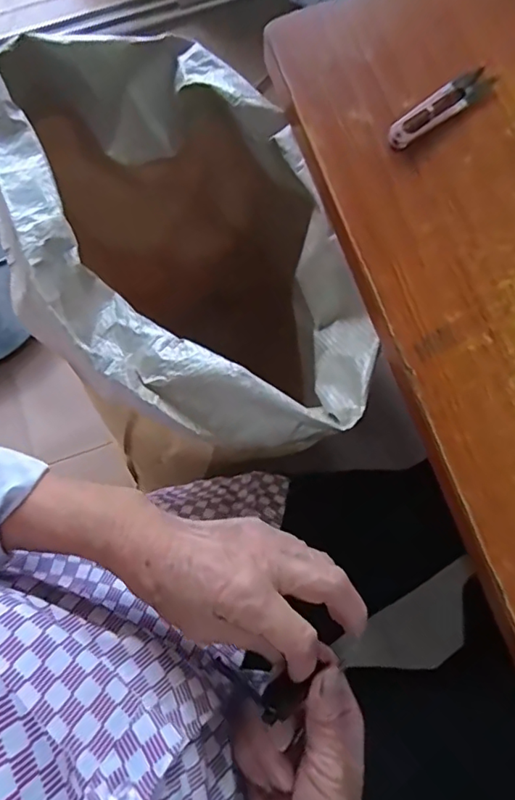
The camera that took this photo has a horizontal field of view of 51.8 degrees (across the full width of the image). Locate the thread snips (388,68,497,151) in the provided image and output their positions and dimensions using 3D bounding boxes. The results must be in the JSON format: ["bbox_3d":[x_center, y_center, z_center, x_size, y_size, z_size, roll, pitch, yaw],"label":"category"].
[{"bbox_3d":[0.146,-0.234,0.425,0.102,0.007,0.025,-33,78,-7],"label":"thread snips"}]

